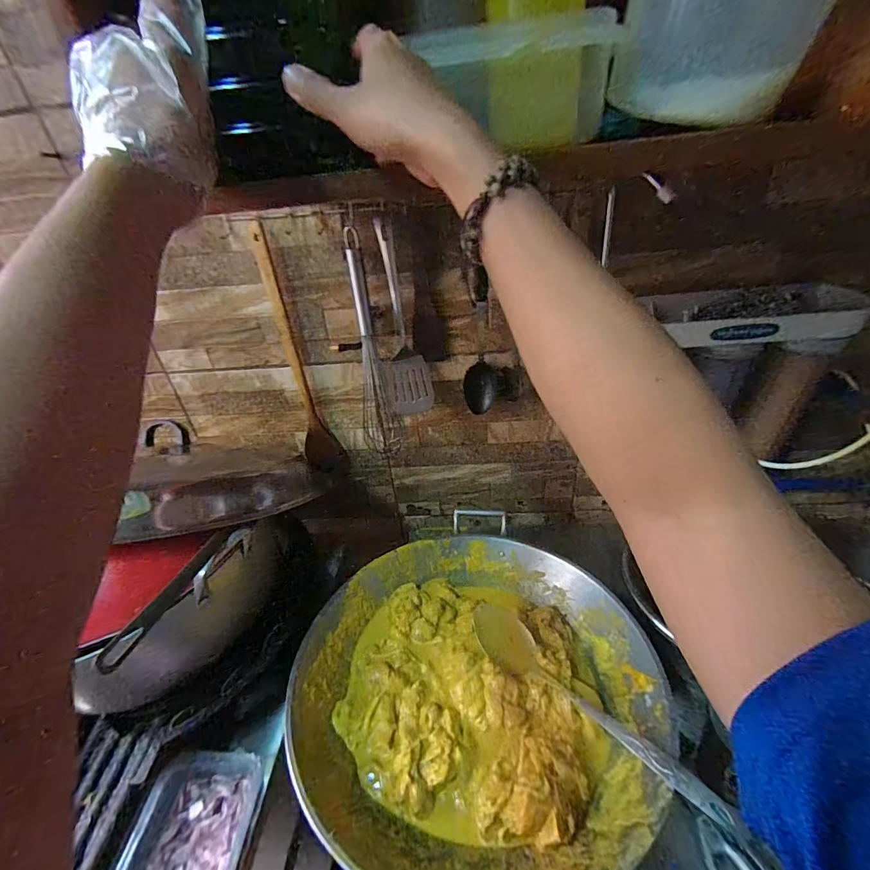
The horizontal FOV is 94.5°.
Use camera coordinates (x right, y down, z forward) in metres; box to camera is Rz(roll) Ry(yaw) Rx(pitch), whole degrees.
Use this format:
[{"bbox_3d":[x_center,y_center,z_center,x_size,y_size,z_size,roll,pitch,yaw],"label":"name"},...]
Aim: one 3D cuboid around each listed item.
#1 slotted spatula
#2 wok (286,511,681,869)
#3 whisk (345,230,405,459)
[{"bbox_3d":[-0.053,-0.177,0.669,0.074,0.316,0.025,-9,35,-4],"label":"slotted spatula"},{"bbox_3d":[0.044,0.305,0.516,0.398,0.107,0.427,-24,39,-25],"label":"wok"},{"bbox_3d":[-0.112,-0.126,0.708,0.073,0.413,0.051,-12,35,-9],"label":"whisk"}]

